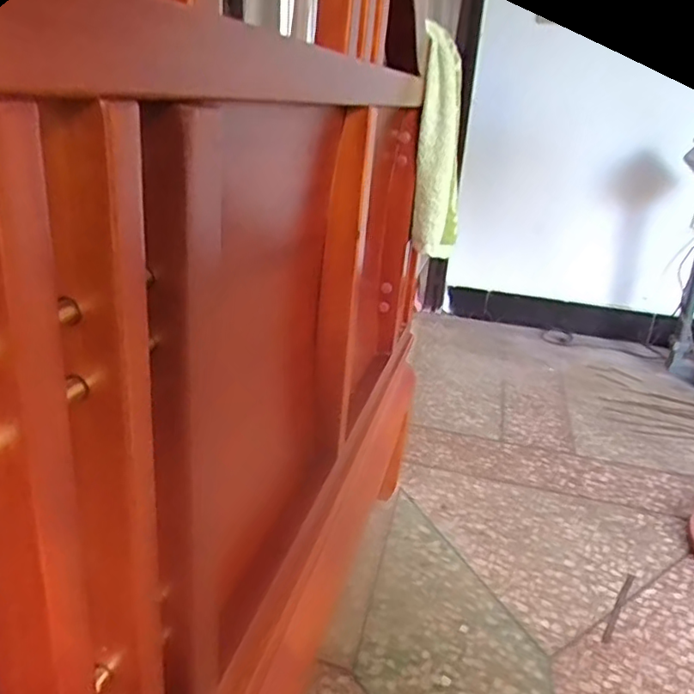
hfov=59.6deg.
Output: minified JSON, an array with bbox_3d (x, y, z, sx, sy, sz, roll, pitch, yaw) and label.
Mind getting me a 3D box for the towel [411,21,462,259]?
[{"bbox_3d":[0.129,-0.269,0.829,0.067,0.290,0.046,7,24,8],"label":"towel"}]

